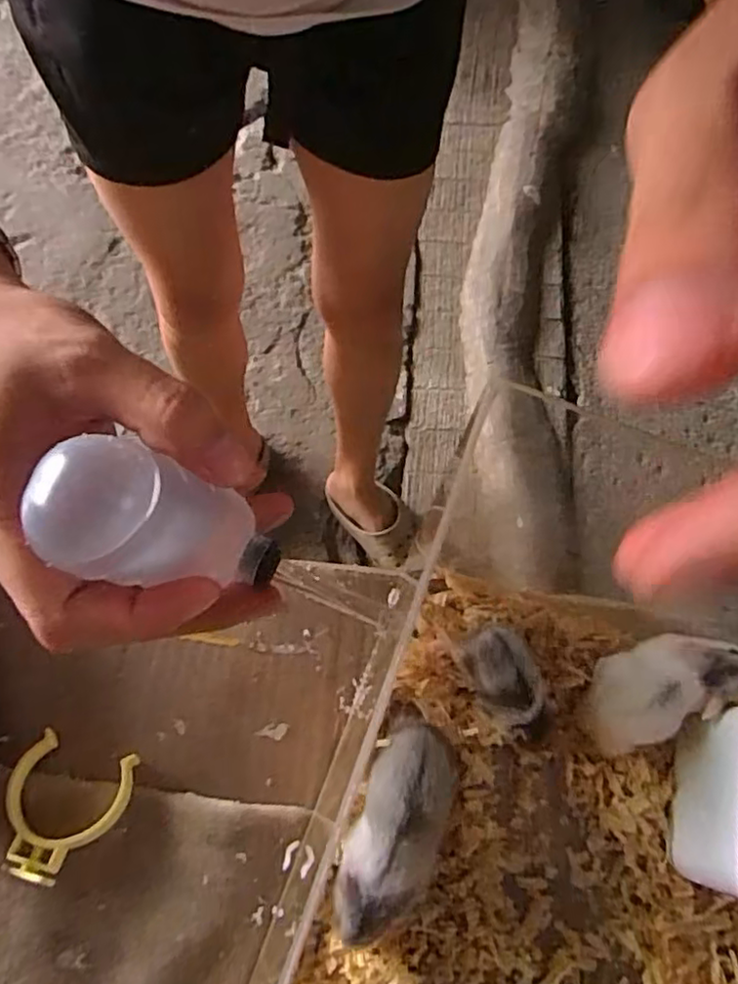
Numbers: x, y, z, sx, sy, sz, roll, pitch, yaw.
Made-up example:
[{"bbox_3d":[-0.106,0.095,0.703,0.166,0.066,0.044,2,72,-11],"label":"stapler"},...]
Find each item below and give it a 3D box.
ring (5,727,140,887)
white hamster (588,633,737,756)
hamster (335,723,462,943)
[{"bbox_3d":[-0.117,0.121,0.248,0.044,0.012,0.049,15,55,-2],"label":"ring"},{"bbox_3d":[0.115,0.076,0.260,0.059,0.040,0.032,-19,72,-12],"label":"white hamster"},{"bbox_3d":[0.009,0.126,0.243,0.031,0.036,0.073,22,68,3],"label":"hamster"}]

